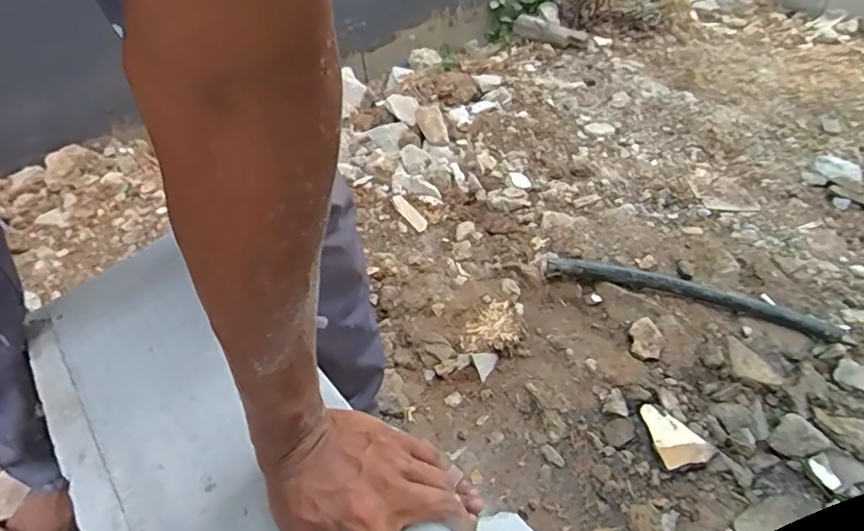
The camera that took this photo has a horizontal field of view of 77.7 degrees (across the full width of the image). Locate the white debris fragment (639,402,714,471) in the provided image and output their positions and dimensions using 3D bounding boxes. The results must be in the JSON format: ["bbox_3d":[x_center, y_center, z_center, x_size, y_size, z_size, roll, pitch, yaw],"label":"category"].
[{"bbox_3d":[0.336,0.232,0.744,0.068,0.022,0.090,-11,43,-8],"label":"white debris fragment"}]

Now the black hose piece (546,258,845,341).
[{"bbox_3d":[0.436,0.049,0.928,0.469,0.031,0.064,15,48,10],"label":"black hose piece"}]

